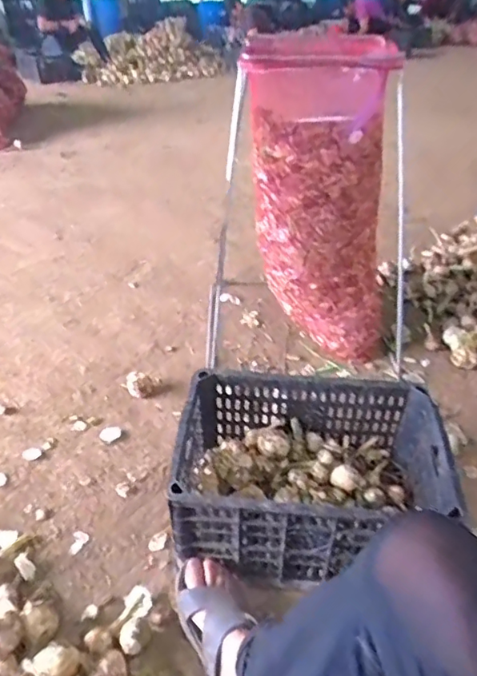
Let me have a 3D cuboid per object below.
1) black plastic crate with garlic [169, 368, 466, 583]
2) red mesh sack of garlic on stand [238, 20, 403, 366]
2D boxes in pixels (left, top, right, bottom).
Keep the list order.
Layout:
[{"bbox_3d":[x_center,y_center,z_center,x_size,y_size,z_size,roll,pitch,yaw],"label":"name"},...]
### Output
[{"bbox_3d":[0.127,0.251,0.967,0.445,0.235,0.299,1,37,1],"label":"black plastic crate with garlic"},{"bbox_3d":[0.198,-0.276,1.270,0.346,0.756,0.217,11,38,15],"label":"red mesh sack of garlic on stand"}]

